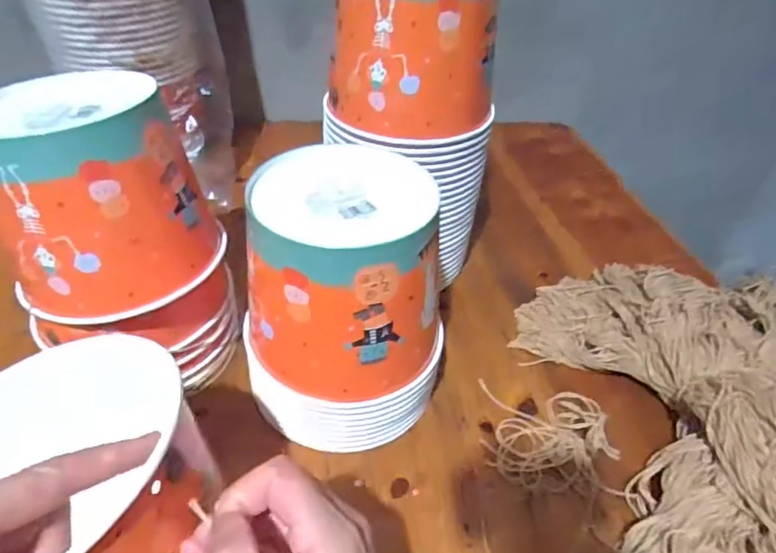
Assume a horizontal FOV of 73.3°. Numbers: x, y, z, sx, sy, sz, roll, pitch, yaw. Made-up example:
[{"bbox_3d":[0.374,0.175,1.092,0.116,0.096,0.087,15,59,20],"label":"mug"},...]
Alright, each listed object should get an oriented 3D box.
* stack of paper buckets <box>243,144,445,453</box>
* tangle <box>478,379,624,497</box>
[{"bbox_3d":[-0.030,0.027,0.420,0.145,0.207,0.143,3,42,-2],"label":"stack of paper buckets"},{"bbox_3d":[0.134,0.134,0.444,0.112,0.011,0.093,10,41,5],"label":"tangle"}]

